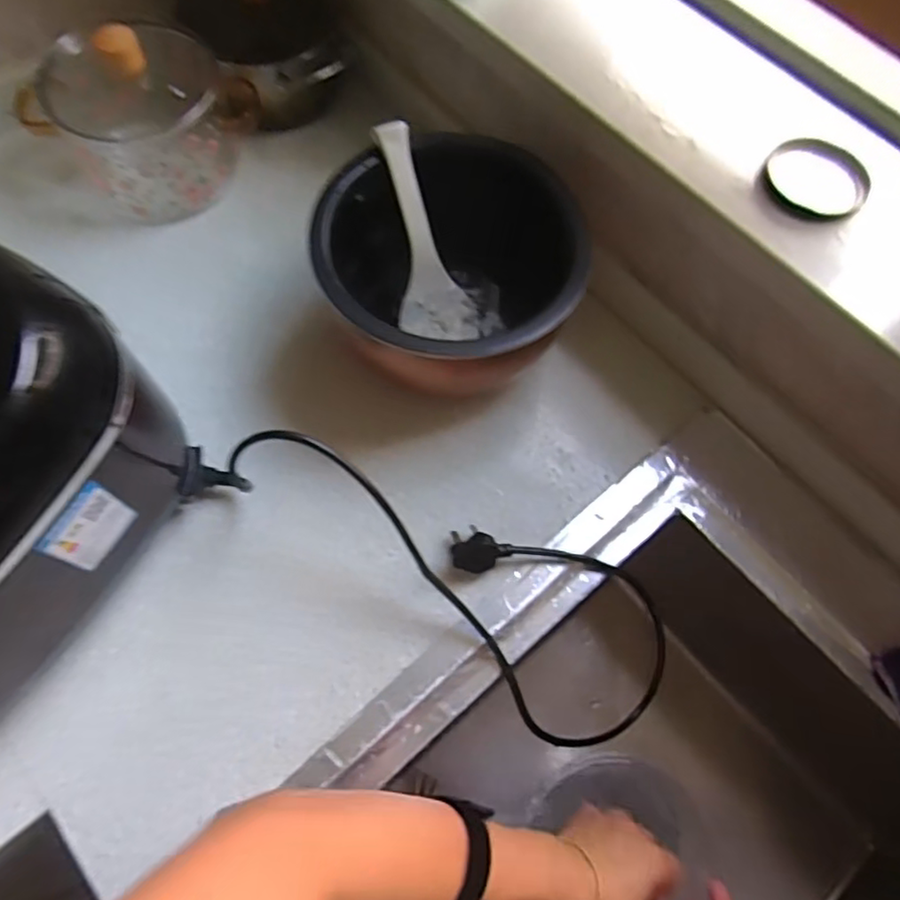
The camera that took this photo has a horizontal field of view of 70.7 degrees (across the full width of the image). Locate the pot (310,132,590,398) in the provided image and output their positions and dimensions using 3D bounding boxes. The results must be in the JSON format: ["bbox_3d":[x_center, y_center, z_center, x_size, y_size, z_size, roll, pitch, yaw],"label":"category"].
[{"bbox_3d":[-0.003,-0.140,0.524,0.195,0.129,0.183,1,67,-2],"label":"pot"}]

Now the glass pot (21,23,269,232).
[{"bbox_3d":[-0.279,-0.311,0.582,0.141,0.120,0.168,42,72,14],"label":"glass pot"}]

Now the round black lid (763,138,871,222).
[{"bbox_3d":[0.256,-0.190,0.442,0.068,0.017,0.063,1,67,-2],"label":"round black lid"}]

